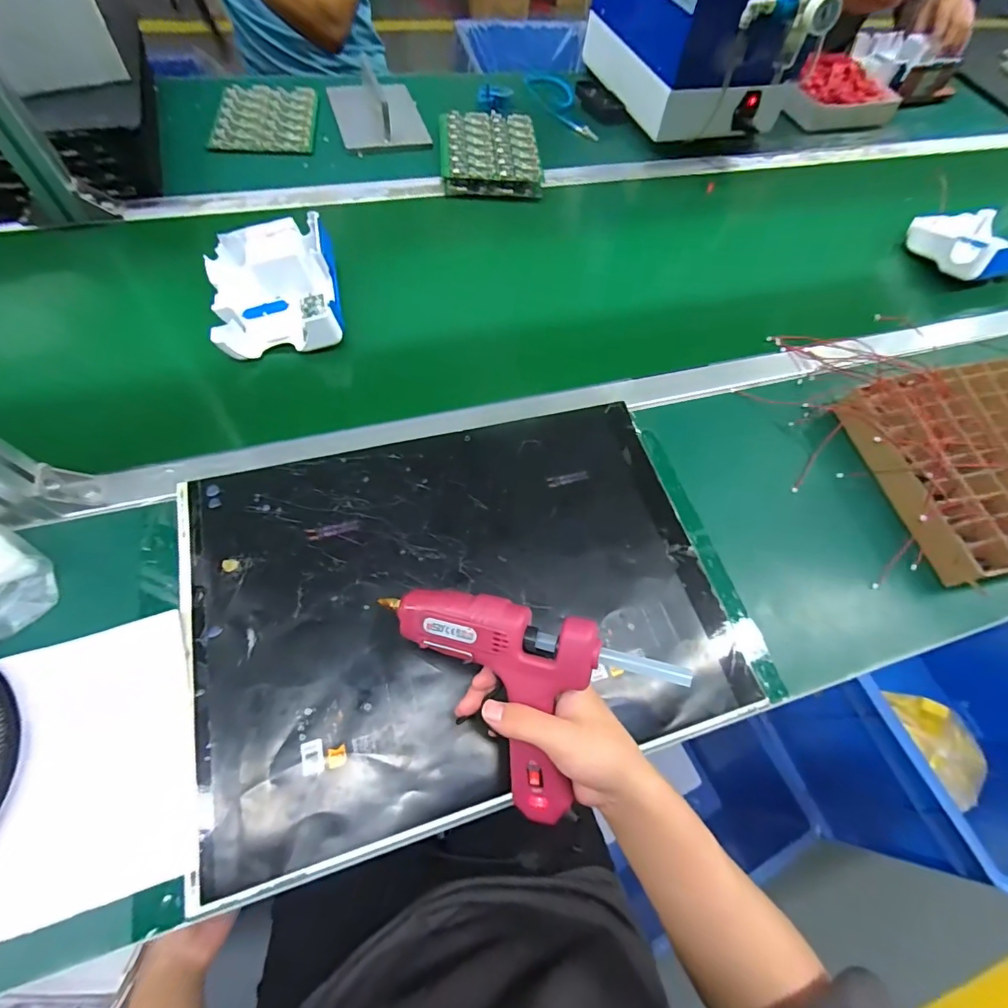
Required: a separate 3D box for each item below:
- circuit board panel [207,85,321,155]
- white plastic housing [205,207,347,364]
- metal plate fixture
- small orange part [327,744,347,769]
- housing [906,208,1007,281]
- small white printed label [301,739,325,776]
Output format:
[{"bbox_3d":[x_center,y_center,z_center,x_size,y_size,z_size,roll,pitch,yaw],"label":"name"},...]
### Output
[{"bbox_3d":[-0.376,-0.612,0.757,0.145,0.011,0.197,-5,65,-5],"label":"circuit board panel"},{"bbox_3d":[-0.275,-0.262,0.571,0.142,0.071,0.162,-16,66,-10],"label":"white plastic housing"},{"bbox_3d":[-0.212,-0.659,0.776,0.135,0.061,0.185,-19,67,-11],"label":"metal plate fixture"},{"bbox_3d":[-0.138,0.209,0.392,0.015,0.004,0.015,-16,64,-12],"label":"small orange part"},{"bbox_3d":[0.756,-0.418,0.747,0.182,0.054,0.151,-14,66,-9],"label":"housing"},{"bbox_3d":[-0.157,0.207,0.388,0.017,0.004,0.025,-10,65,-7],"label":"small white printed label"}]

